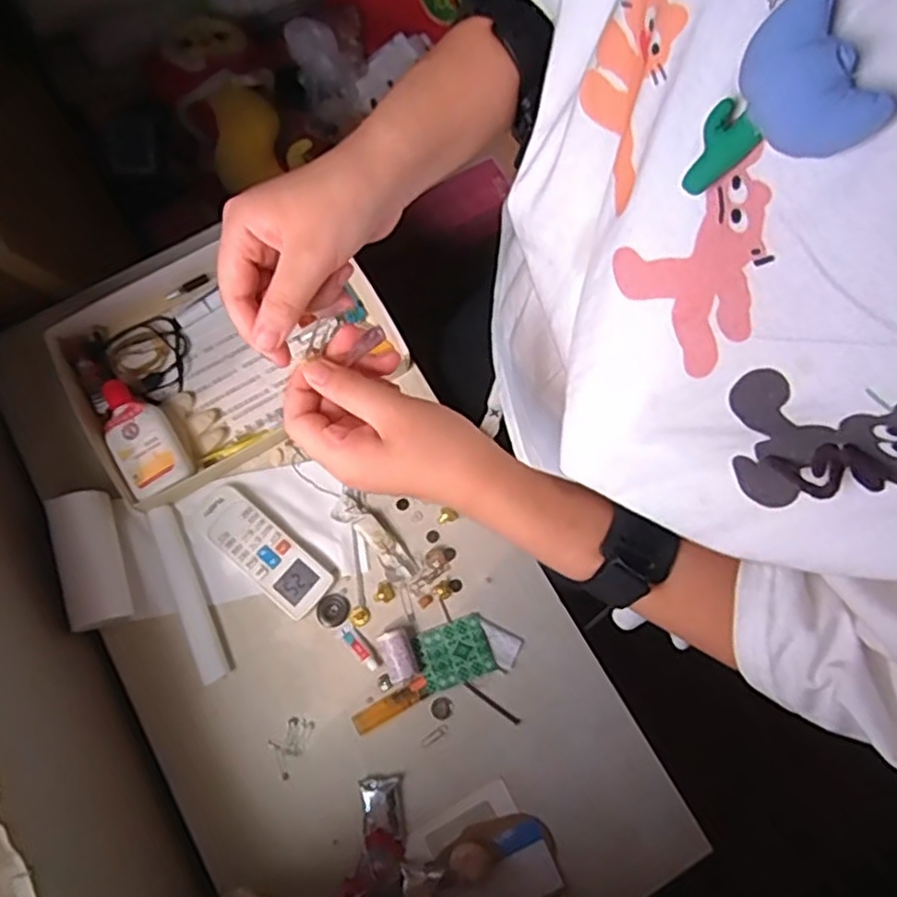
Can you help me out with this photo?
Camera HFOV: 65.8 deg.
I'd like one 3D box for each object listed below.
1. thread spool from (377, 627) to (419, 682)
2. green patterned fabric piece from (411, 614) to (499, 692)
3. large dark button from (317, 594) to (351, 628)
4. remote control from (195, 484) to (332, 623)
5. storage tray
[{"bbox_3d":[-0.048,0.194,0.653,0.027,0.024,0.048,-23,77,-6],"label":"thread spool"},{"bbox_3d":[0.006,0.195,0.664,0.068,0.006,0.057,-21,76,-5],"label":"green patterned fabric piece"},{"bbox_3d":[-0.112,0.157,0.672,0.033,0.004,0.029,-30,77,-7],"label":"large dark button"},{"bbox_3d":[-0.183,0.100,0.681,0.148,0.018,0.056,40,79,10],"label":"remote control"},{"bbox_3d":[-0.229,-0.108,0.729,0.320,0.050,0.230,-32,78,-8],"label":"storage tray"}]

